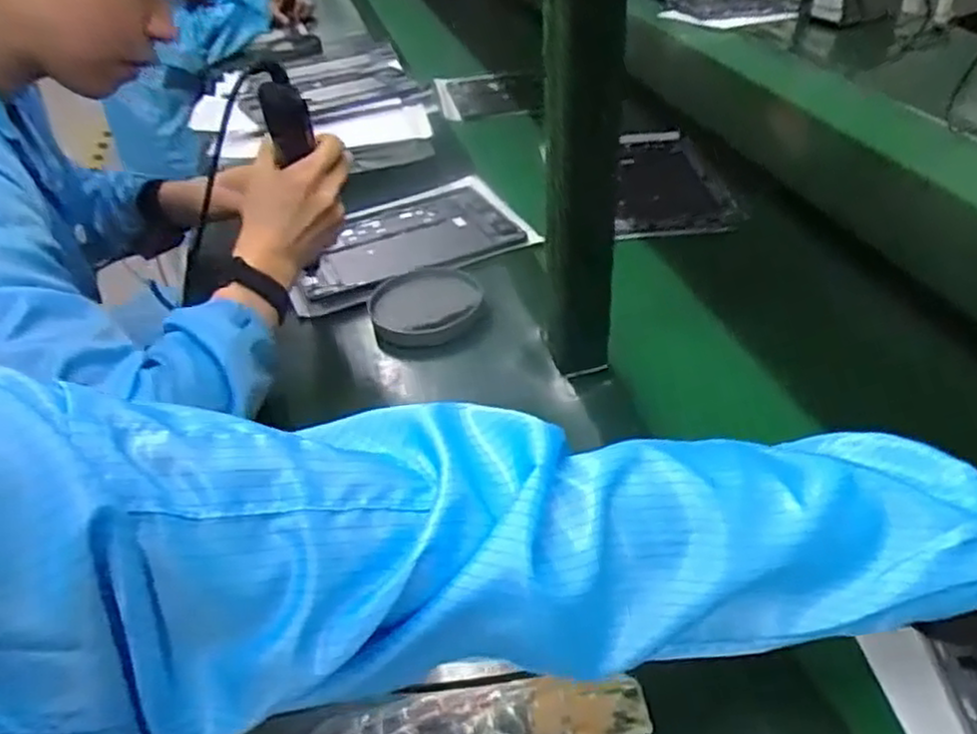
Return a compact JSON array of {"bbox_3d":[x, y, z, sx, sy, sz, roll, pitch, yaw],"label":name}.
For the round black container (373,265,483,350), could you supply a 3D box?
[{"bbox_3d":[-0.063,-0.063,0.758,0.110,0.017,0.116,-3,38,2],"label":"round black container"}]

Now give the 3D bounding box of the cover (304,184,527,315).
[{"bbox_3d":[-0.101,-0.147,0.865,0.255,0.016,0.169,-21,41,-20],"label":"cover"}]

